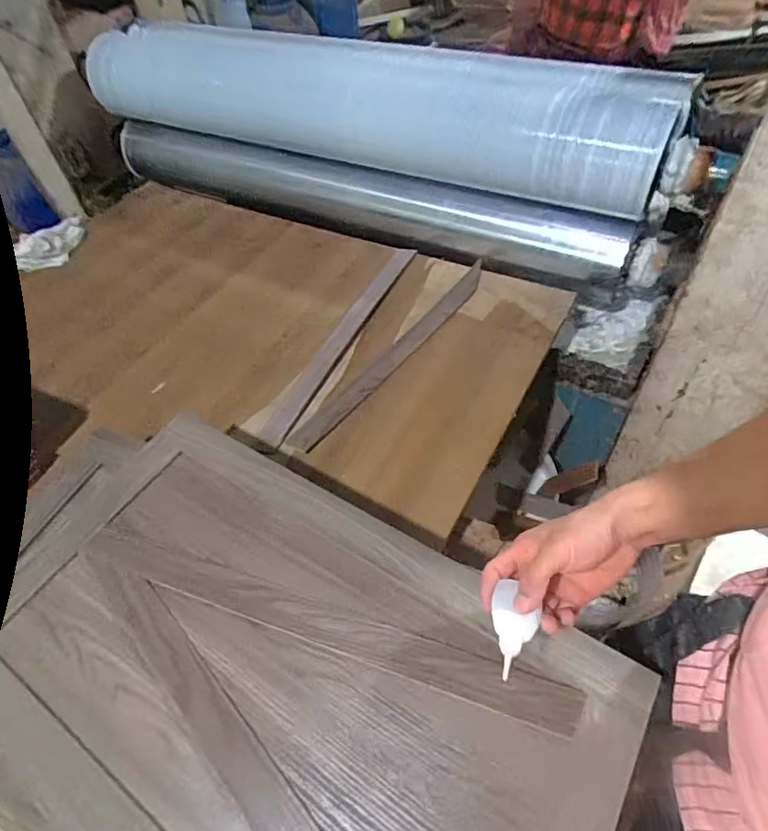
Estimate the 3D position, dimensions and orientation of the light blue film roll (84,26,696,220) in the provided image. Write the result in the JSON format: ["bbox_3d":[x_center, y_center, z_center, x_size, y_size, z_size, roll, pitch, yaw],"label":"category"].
[{"bbox_3d":[-0.107,-0.682,1.137,1.395,0.180,0.238,22,57,22],"label":"light blue film roll"}]

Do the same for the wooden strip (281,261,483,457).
[{"bbox_3d":[0.031,-0.122,0.931,0.043,0.015,0.531,31,60,27],"label":"wooden strip"}]

